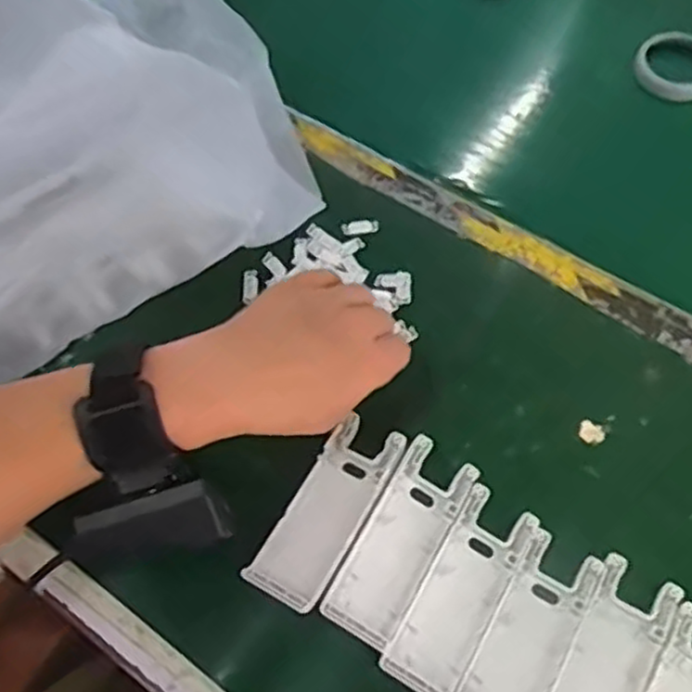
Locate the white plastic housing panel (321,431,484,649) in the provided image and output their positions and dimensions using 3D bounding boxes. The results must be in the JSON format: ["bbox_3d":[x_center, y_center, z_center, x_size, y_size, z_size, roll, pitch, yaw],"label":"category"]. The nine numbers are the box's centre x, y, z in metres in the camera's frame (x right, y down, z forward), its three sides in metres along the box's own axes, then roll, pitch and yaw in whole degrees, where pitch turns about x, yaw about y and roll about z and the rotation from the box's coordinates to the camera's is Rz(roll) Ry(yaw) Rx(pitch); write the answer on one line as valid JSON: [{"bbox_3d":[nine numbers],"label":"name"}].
[{"bbox_3d":[0.029,0.101,0.383,0.038,0.018,0.102,26,66,16],"label":"white plastic housing panel"}]

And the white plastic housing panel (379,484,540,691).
[{"bbox_3d":[0.058,0.126,0.376,0.038,0.013,0.102,28,66,17],"label":"white plastic housing panel"}]

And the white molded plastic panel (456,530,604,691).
[{"bbox_3d":[0.090,0.148,0.370,0.041,0.009,0.103,30,68,18],"label":"white molded plastic panel"}]

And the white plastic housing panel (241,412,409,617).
[{"bbox_3d":[-0.010,0.087,0.389,0.038,0.015,0.102,27,66,17],"label":"white plastic housing panel"}]

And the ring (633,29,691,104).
[{"bbox_3d":[0.247,-0.209,0.551,0.058,0.018,0.058,-1,61,2],"label":"ring"}]

